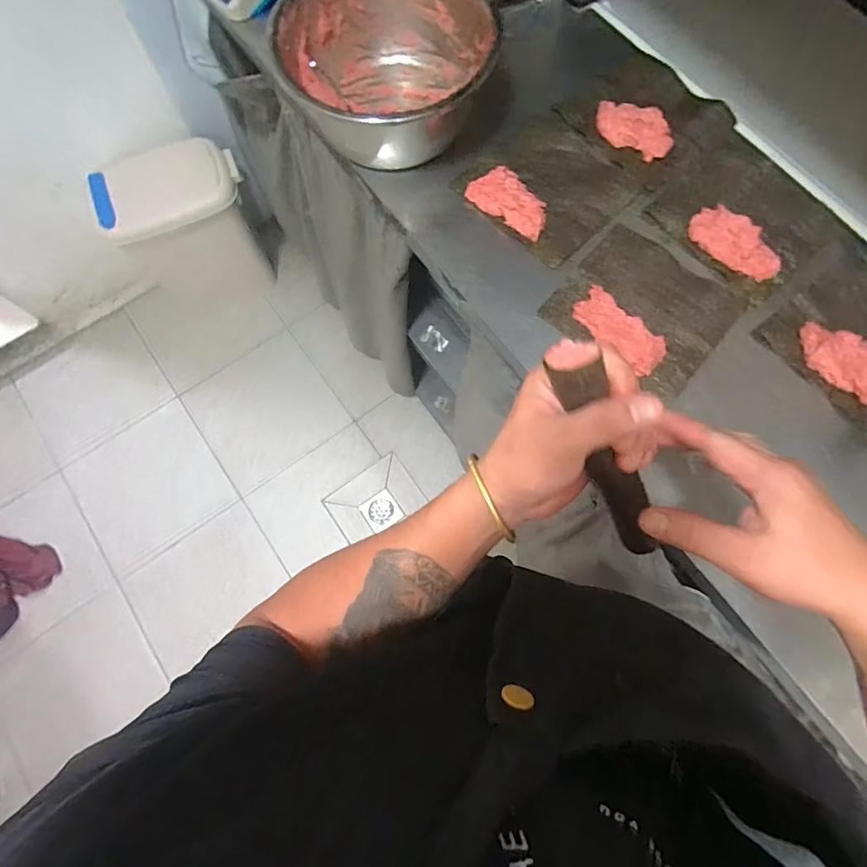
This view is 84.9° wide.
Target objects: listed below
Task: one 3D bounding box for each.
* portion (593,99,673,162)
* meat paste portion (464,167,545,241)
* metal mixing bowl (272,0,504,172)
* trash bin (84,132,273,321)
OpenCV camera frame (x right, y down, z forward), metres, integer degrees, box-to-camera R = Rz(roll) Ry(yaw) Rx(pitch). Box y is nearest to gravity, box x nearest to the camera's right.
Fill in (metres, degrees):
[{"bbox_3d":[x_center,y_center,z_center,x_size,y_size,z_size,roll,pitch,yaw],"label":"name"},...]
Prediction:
[{"bbox_3d":[0.286,-0.435,0.672,0.111,0.022,0.062,24,75,8],"label":"portion"},{"bbox_3d":[0.105,-0.318,0.645,0.120,0.027,0.057,40,78,12],"label":"meat paste portion"},{"bbox_3d":[-0.054,-0.513,0.660,0.266,0.101,0.266,0,73,1],"label":"metal mixing bowl"},{"bbox_3d":[-0.668,-0.547,1.356,0.379,0.444,0.180,-31,75,-8],"label":"trash bin"}]

